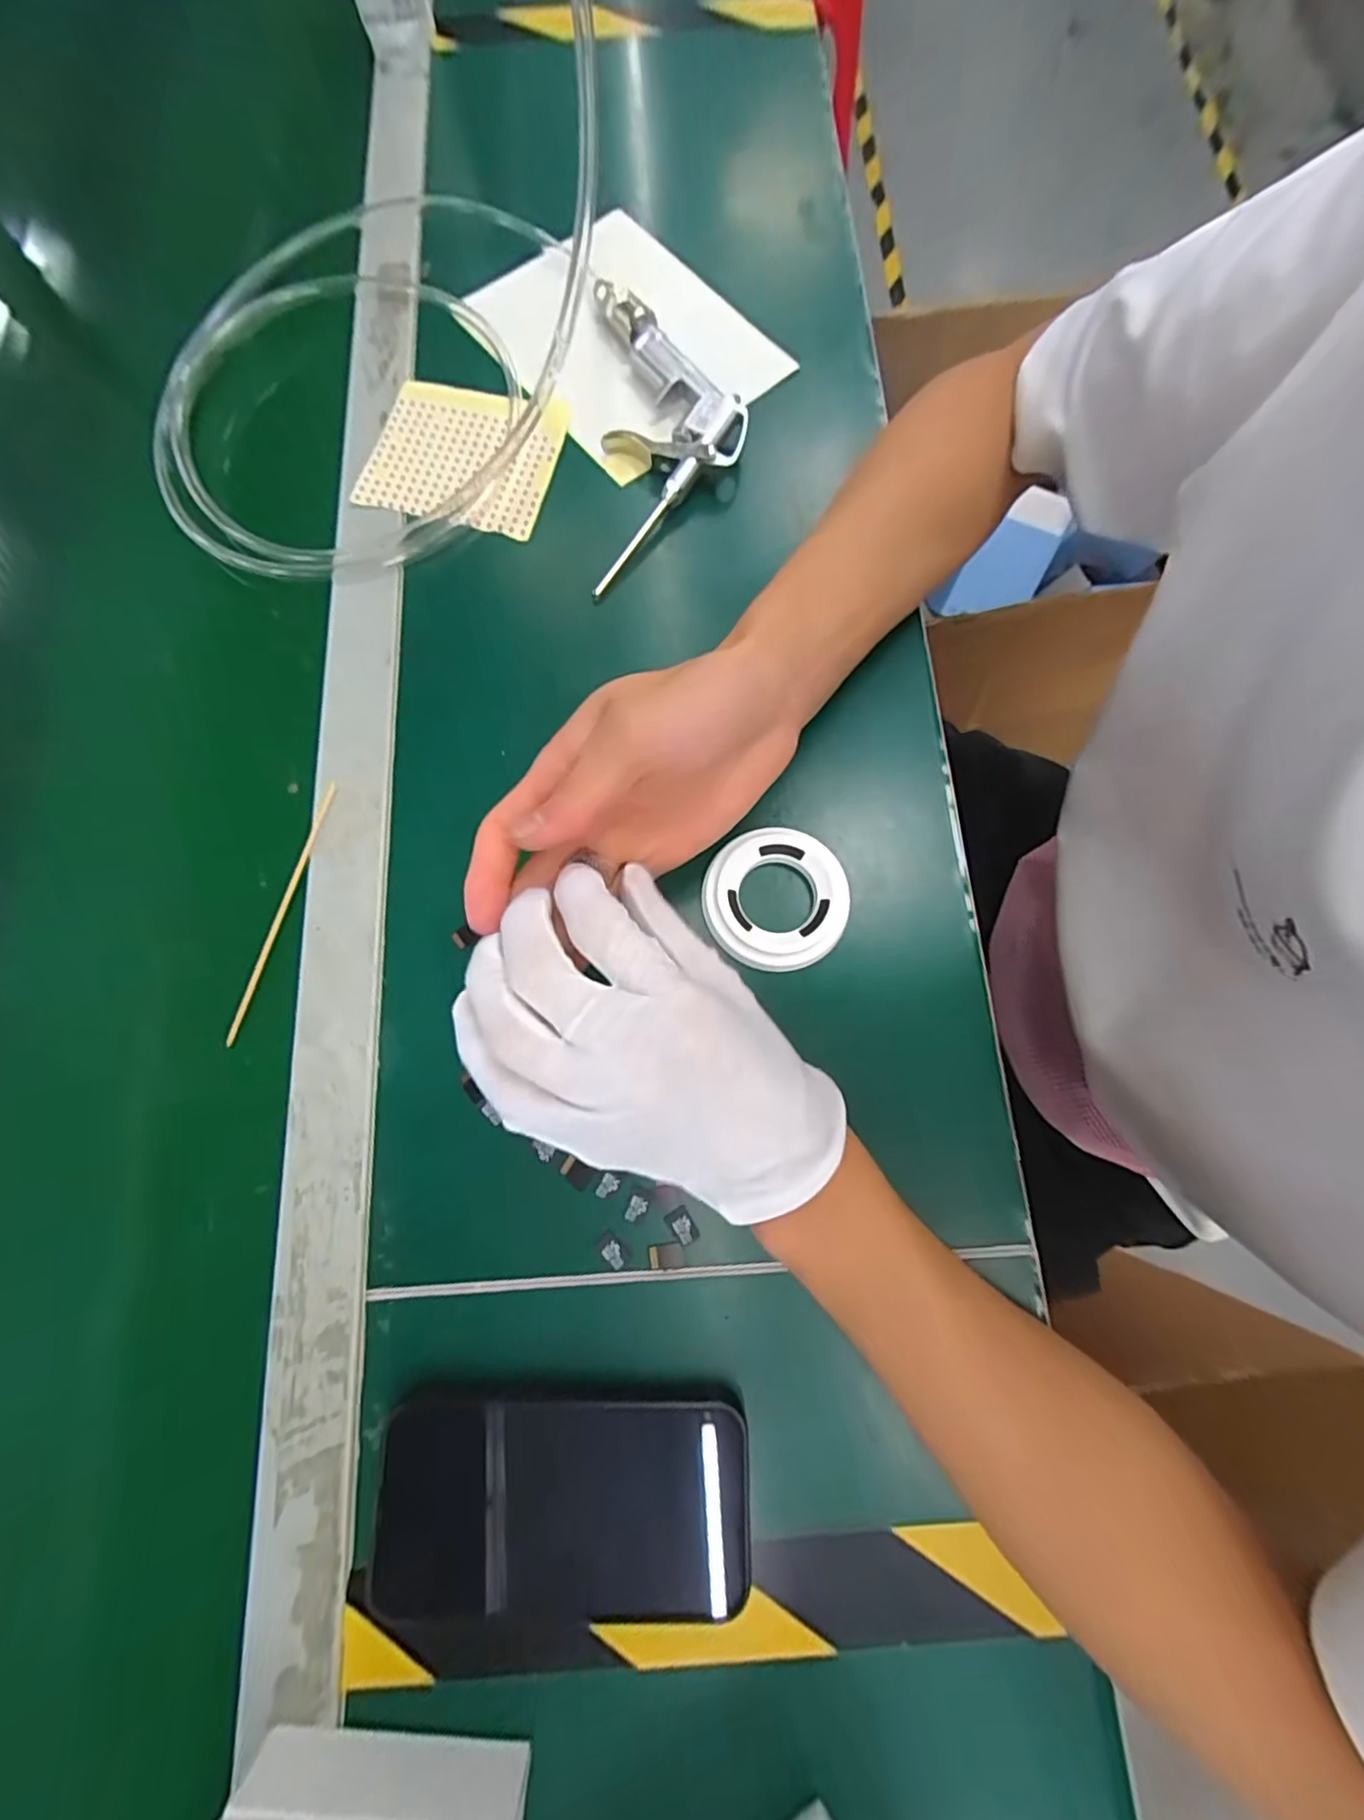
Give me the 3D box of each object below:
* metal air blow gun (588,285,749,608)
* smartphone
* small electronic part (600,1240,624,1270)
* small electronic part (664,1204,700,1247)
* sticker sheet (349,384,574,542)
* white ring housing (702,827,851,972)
[{"bbox_3d":[-0.008,-0.292,0.369,0.089,0.024,0.218,0,77,0],"label":"metal air blow gun"},{"bbox_3d":[-0.047,0.239,0.244,0.145,0.014,0.074,-1,77,0],"label":"smartphone"},{"bbox_3d":[-0.030,0.155,0.274,0.009,0.004,0.011,-43,79,-8],"label":"small electronic part"},{"bbox_3d":[0.000,0.144,0.278,0.010,0.004,0.016,-35,79,-7],"label":"small electronic part"},{"bbox_3d":[-0.134,-0.282,0.377,0.111,0.008,0.098,12,78,3],"label":"sticker sheet"},{"bbox_3d":[0.047,-0.006,0.306,0.069,0.011,0.071,0,77,0],"label":"white ring housing"}]

